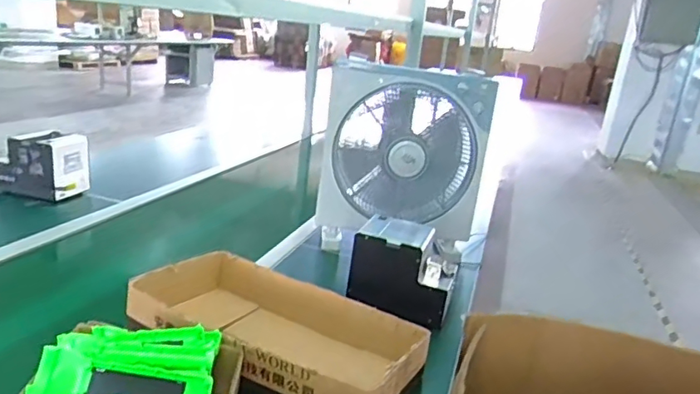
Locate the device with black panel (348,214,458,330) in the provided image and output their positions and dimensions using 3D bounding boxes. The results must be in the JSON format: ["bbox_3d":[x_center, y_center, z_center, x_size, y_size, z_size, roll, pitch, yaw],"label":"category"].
[{"bbox_3d":[0.096,0.134,0.996,0.181,0.138,0.151,12,18,16],"label":"device with black panel"}]

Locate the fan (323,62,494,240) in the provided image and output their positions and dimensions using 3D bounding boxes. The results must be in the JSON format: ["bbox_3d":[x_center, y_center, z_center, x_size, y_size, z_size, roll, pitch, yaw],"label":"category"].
[{"bbox_3d":[0.118,-0.104,1.240,0.349,0.350,0.132,3,18,-13],"label":"fan"}]

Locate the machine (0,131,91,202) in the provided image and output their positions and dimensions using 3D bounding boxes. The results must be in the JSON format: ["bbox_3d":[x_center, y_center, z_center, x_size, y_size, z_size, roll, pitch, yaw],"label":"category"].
[{"bbox_3d":[-0.778,-0.086,1.371,0.204,0.144,0.116,12,18,15],"label":"machine"}]

